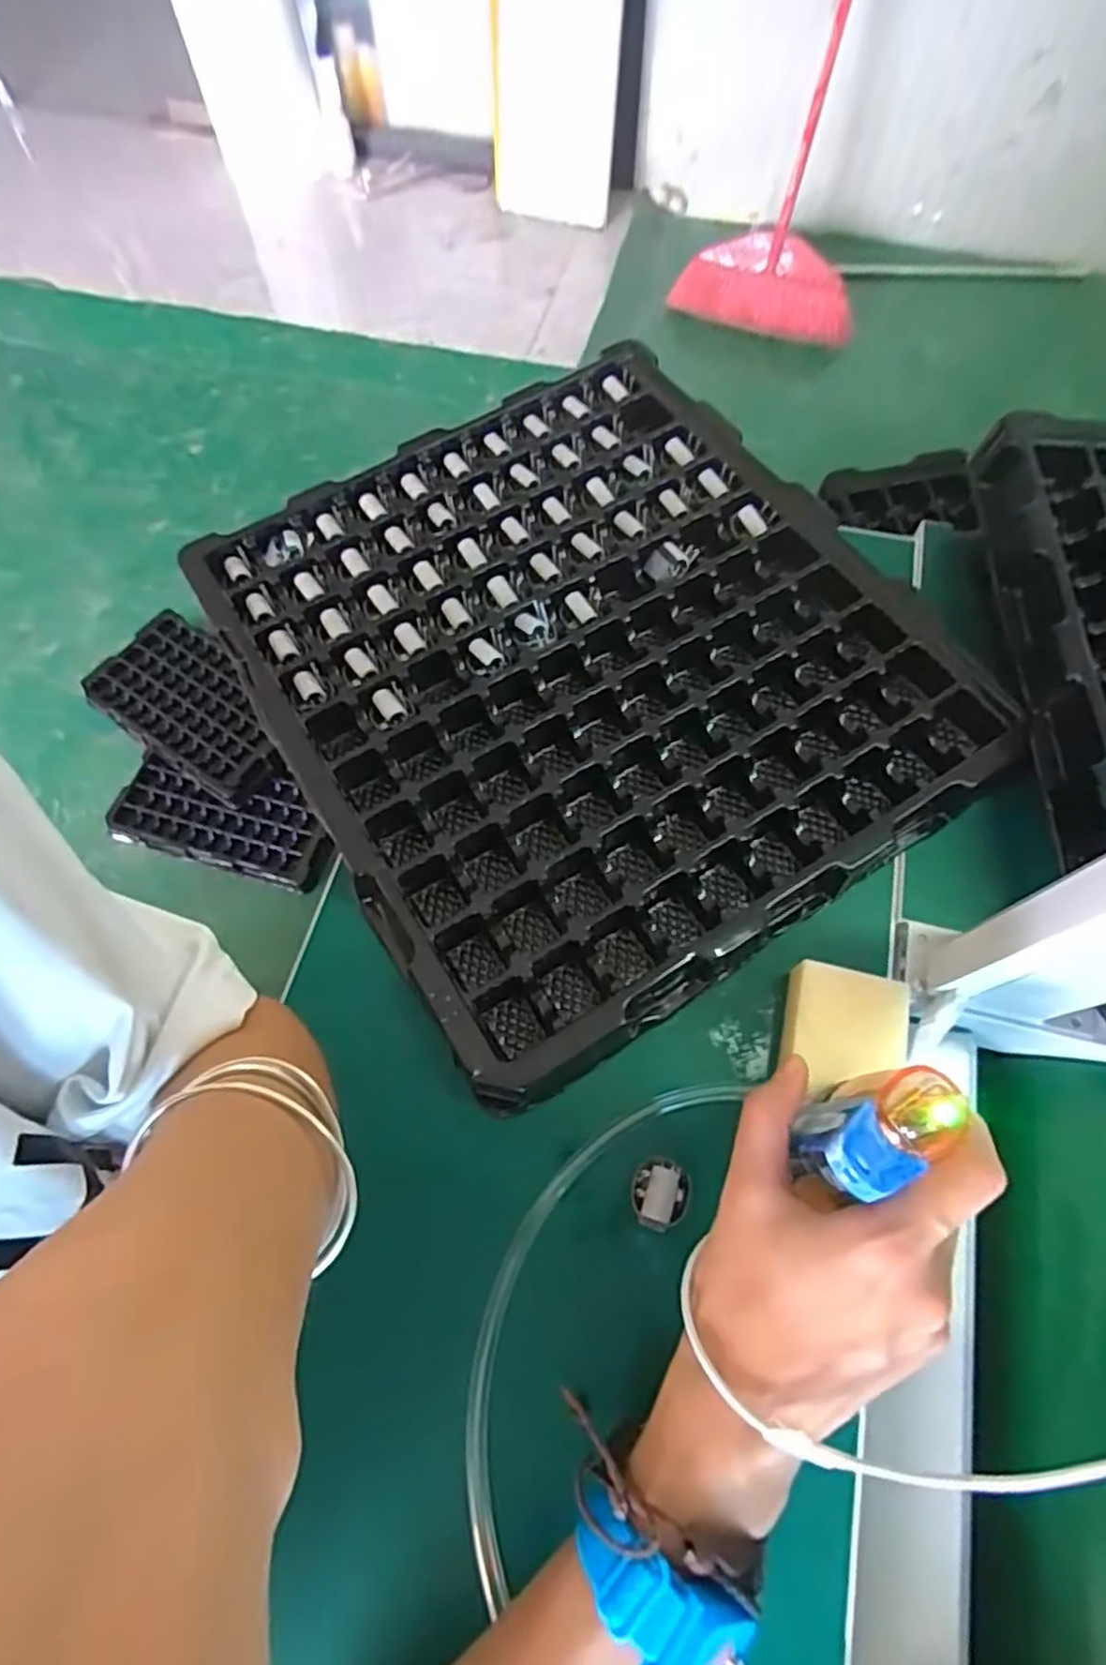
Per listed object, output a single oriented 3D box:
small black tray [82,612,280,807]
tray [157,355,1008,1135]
[{"bbox_3d":[-0.605,-0.219,1.234,0.372,0.035,0.206,33,70,15],"label":"small black tray"},{"bbox_3d":[0.016,-0.107,0.421,0.353,0.033,0.391,-29,68,-12],"label":"tray"}]

